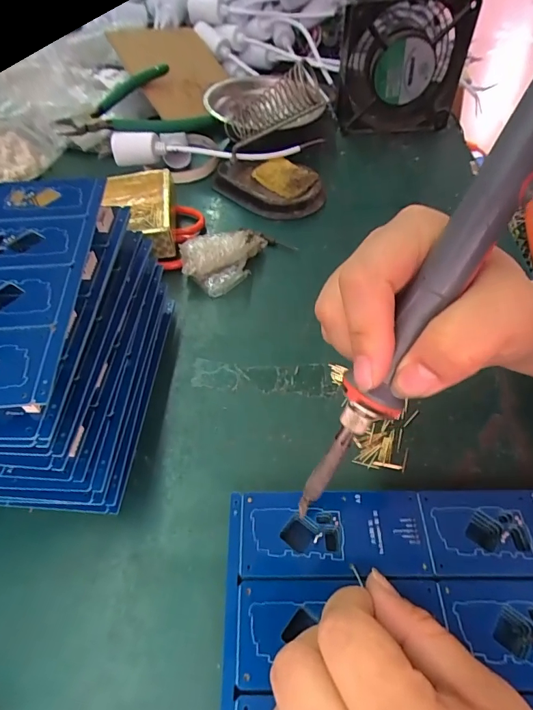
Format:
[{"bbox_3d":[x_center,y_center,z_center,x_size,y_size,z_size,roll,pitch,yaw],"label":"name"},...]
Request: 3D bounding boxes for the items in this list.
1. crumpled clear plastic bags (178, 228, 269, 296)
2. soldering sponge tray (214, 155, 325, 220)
[{"bbox_3d":[-0.028,-0.075,0.330,0.073,0.031,0.043,-20,56,-15],"label":"crumpled clear plastic bags"},{"bbox_3d":[0.003,-0.163,0.395,0.102,0.020,0.063,29,58,19],"label":"soldering sponge tray"}]

